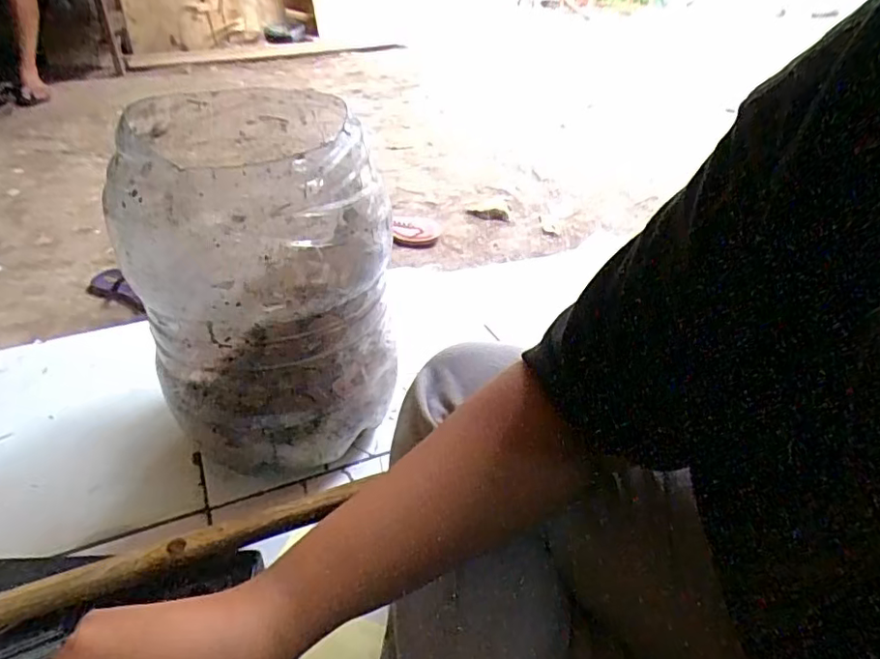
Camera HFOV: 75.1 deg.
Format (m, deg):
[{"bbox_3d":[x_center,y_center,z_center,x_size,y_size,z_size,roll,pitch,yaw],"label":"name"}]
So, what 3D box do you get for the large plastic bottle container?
[{"bbox_3d":[-0.175,-0.056,0.553,0.215,0.276,0.241,-18,39,-25],"label":"large plastic bottle container"}]

